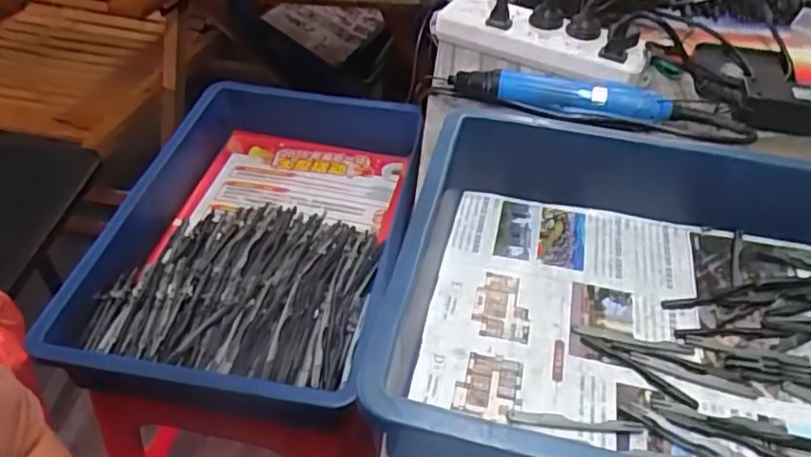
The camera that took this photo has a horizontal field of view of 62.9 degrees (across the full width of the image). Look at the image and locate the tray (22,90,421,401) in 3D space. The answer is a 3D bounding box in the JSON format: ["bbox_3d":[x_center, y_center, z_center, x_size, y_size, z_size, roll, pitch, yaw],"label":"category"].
[{"bbox_3d":[-0.174,-0.004,0.728,0.309,0.098,0.445,6,45,5],"label":"tray"}]

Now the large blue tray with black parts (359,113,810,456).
[{"bbox_3d":[0.216,0.059,0.413,0.430,0.092,0.283,11,48,10],"label":"large blue tray with black parts"}]

